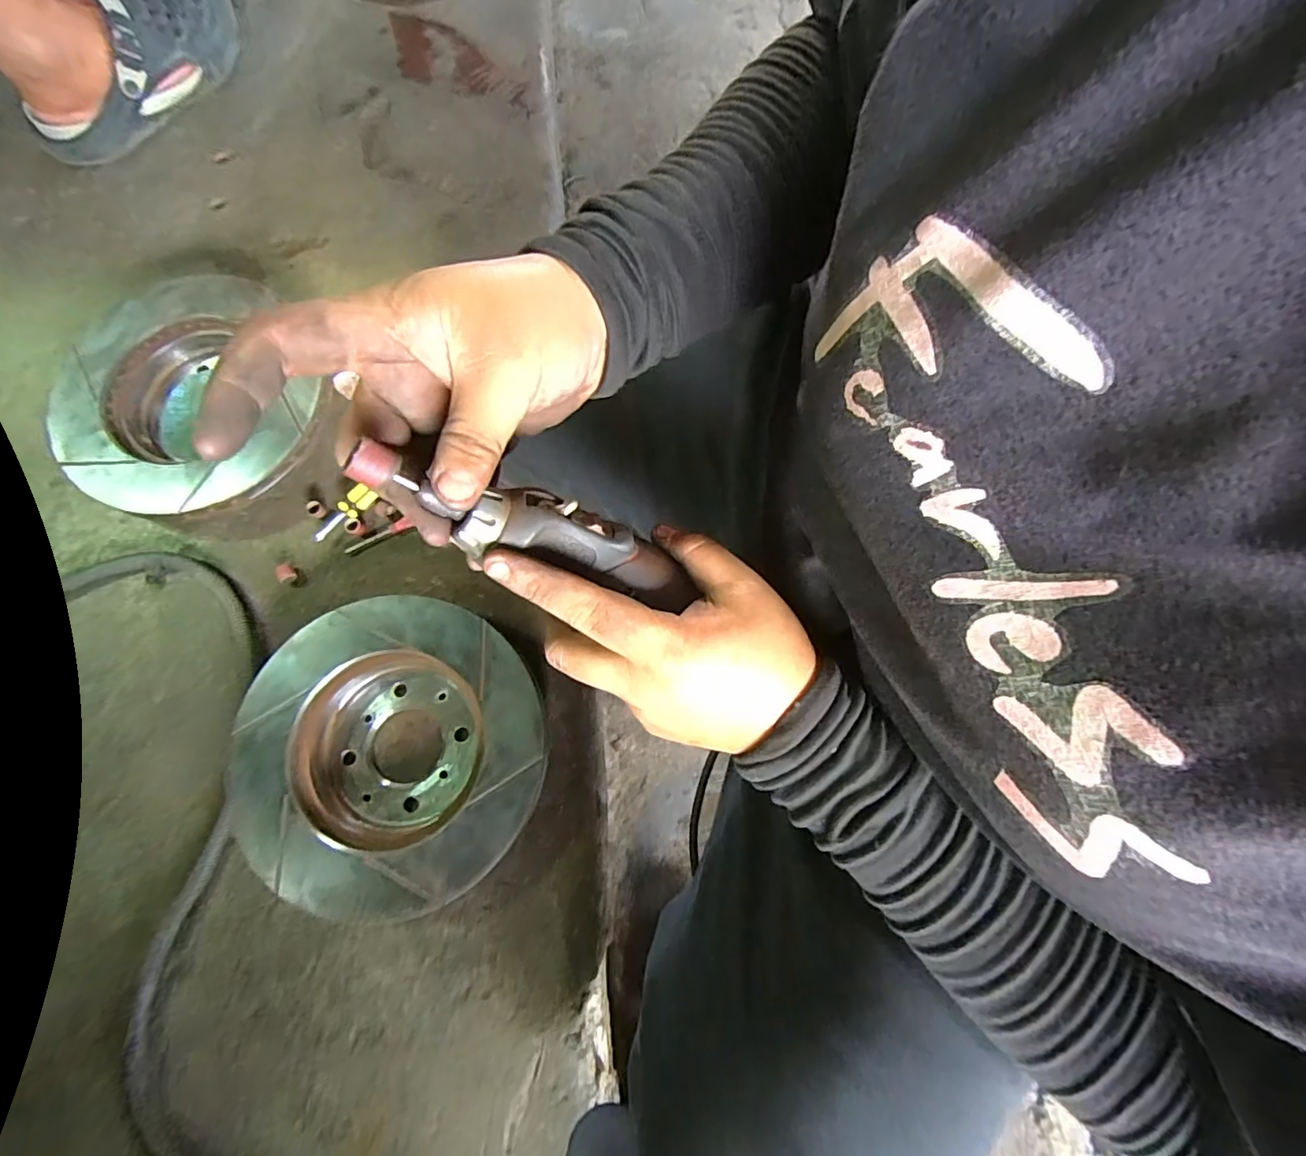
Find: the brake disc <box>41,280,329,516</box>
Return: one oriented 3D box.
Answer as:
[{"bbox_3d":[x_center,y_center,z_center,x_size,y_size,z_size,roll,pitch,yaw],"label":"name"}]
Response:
[{"bbox_3d":[-0.460,-0.177,0.556,0.220,0.058,0.235,0,76,0],"label":"brake disc"}]

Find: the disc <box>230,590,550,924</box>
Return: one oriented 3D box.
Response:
[{"bbox_3d":[-0.222,0.145,0.477,0.251,0.051,0.241,0,76,0],"label":"disc"}]

